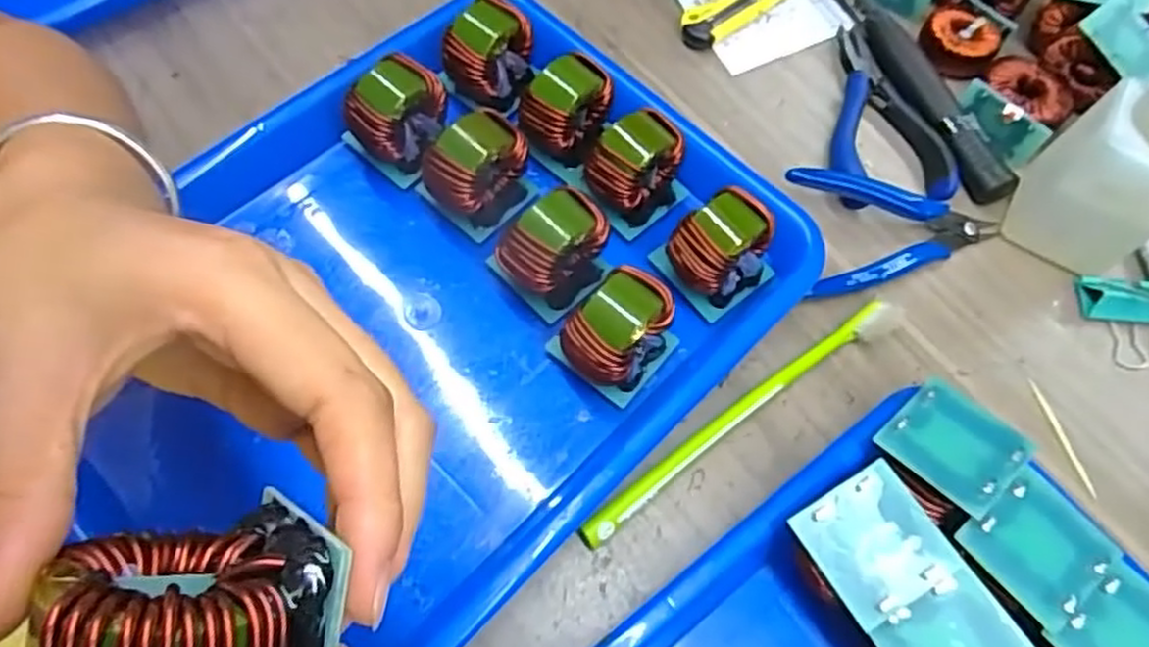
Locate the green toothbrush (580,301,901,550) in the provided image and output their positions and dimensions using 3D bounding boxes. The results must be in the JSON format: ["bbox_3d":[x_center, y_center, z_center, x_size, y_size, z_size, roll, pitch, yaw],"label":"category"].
[{"bbox_3d":[0.080,0.041,0.342,0.189,0.015,0.015,-32,71,-17],"label":"green toothbrush"}]

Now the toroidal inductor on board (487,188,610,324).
[{"bbox_3d":[-0.010,-0.034,0.347,0.046,0.046,0.044,-36,73,-20],"label":"toroidal inductor on board"}]

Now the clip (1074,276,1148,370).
[{"bbox_3d":[0.283,-0.005,0.370,0.041,0.023,0.049,2,65,-3],"label":"clip"}]

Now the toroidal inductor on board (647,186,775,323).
[{"bbox_3d":[0.068,-0.036,0.350,0.046,0.044,0.045,-34,73,-19],"label":"toroidal inductor on board"}]

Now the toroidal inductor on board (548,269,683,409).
[{"bbox_3d":[0.017,0.005,0.331,0.046,0.048,0.047,39,67,12],"label":"toroidal inductor on board"}]

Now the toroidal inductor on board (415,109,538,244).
[{"bbox_3d":[-0.049,-0.075,0.362,0.049,0.042,0.044,-37,74,-20],"label":"toroidal inductor on board"}]

